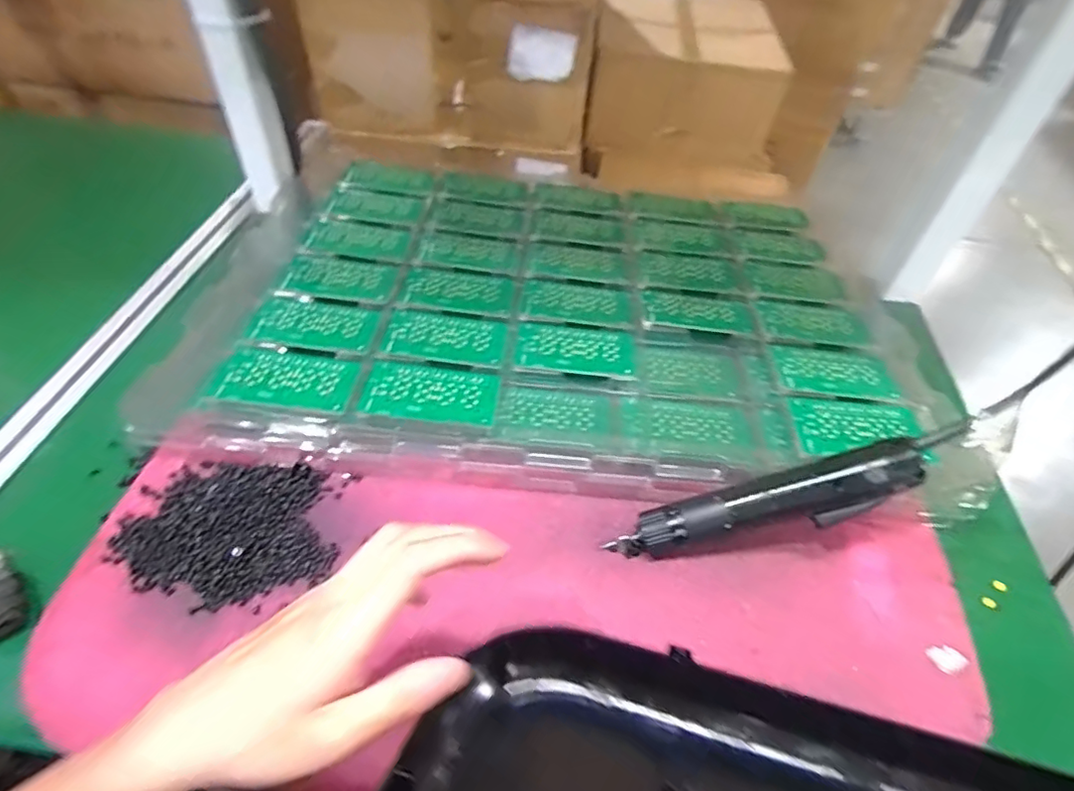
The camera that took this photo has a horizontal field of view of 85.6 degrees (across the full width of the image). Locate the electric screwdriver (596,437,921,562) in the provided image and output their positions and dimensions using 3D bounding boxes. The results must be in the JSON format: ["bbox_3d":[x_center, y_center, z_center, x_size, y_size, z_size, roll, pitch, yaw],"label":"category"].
[{"bbox_3d":[0.162,0.082,0.419,0.221,0.036,0.041,-18,49,8],"label":"electric screwdriver"}]

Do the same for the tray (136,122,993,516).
[{"bbox_3d":[0.037,-0.097,0.587,0.655,0.042,0.438,6,49,1],"label":"tray"}]

